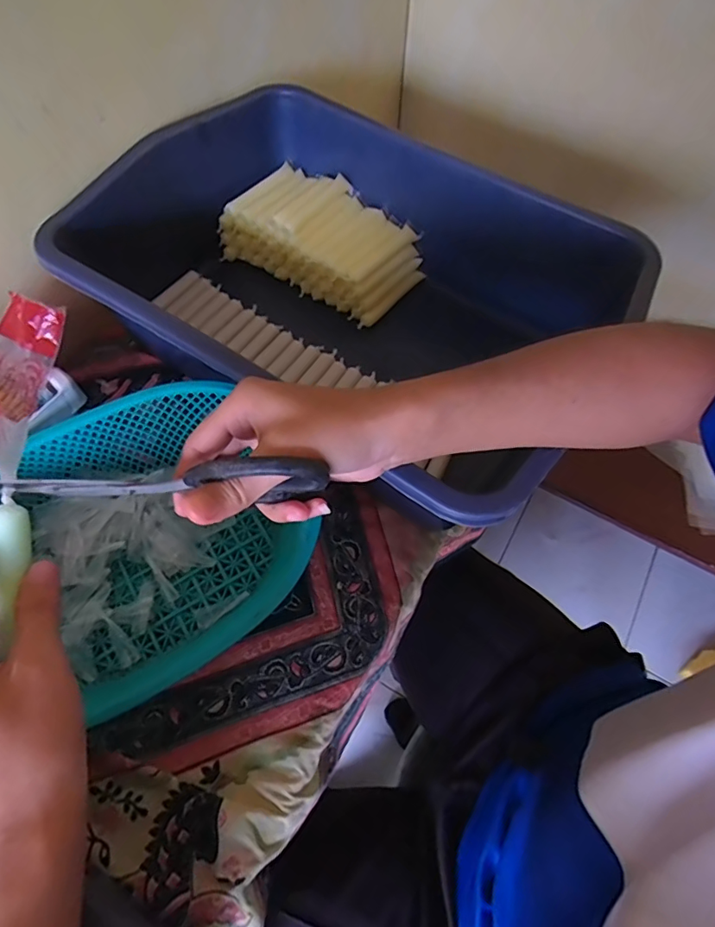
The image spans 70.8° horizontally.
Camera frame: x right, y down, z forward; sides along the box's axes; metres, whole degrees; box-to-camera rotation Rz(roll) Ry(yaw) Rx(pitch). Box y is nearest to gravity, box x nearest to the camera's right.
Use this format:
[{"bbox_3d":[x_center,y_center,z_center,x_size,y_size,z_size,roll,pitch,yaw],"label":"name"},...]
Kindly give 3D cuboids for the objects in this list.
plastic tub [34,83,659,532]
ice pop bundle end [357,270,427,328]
[{"bbox_3d":[-0.022,-0.170,0.527,0.481,0.159,0.353,32,66,15],"label":"plastic tub"},{"bbox_3d":[0.043,-0.201,0.611,0.013,0.017,0.117,38,68,18],"label":"ice pop bundle end"}]

